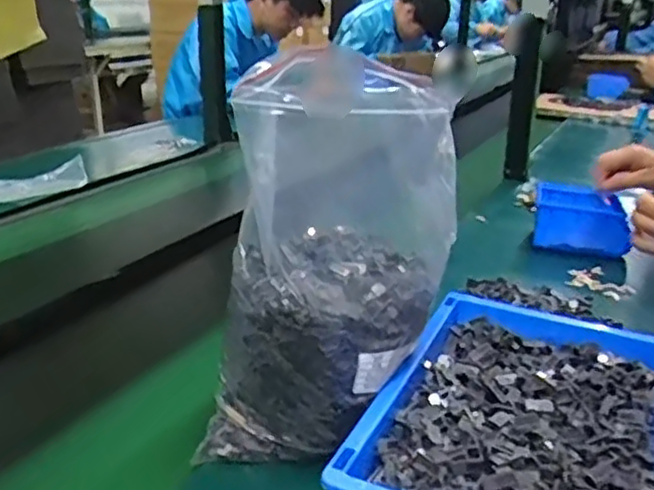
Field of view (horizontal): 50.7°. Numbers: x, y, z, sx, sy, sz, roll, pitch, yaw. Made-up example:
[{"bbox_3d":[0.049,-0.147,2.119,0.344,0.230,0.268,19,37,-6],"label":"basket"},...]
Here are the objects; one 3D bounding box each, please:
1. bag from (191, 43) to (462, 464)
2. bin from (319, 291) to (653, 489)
[{"bbox_3d":[0.008,0.017,0.551,0.173,0.295,0.187,5,21,10],"label":"bag"},{"bbox_3d":[0.154,0.142,0.527,0.209,0.068,0.315,10,22,22],"label":"bin"}]

